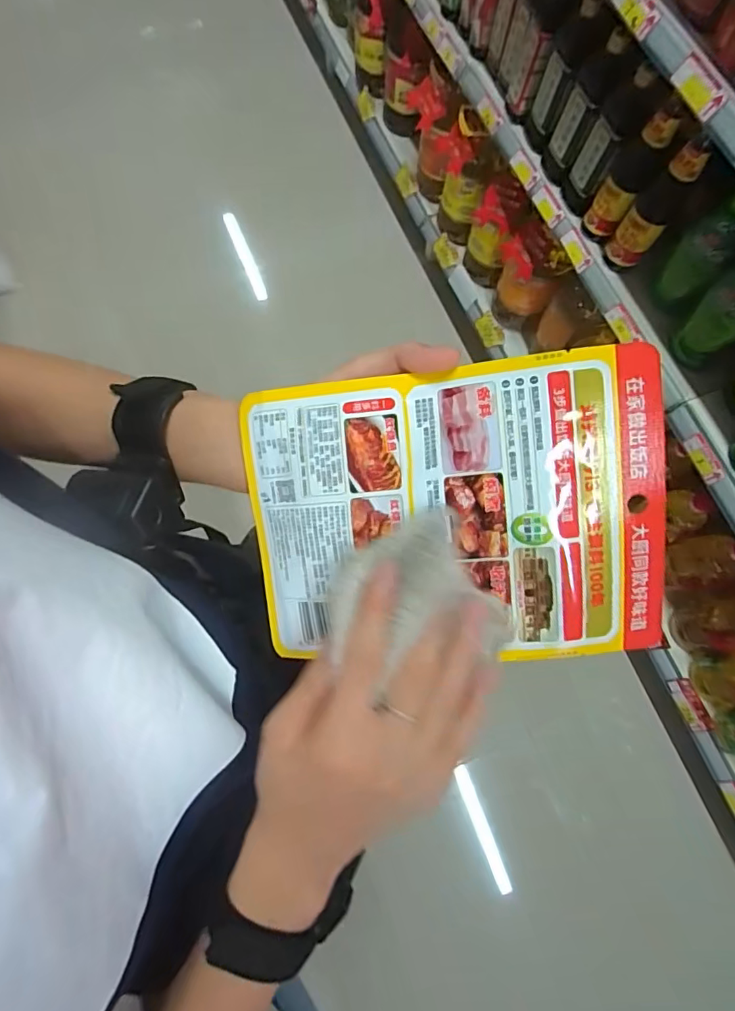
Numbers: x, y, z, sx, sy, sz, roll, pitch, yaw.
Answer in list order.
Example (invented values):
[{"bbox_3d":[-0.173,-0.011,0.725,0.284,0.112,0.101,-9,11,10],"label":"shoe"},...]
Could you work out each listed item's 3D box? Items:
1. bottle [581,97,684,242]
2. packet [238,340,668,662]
[{"bbox_3d":[0.483,-0.606,0.972,0.080,0.255,0.055,30,76,7],"label":"bottle"},{"bbox_3d":[0.039,0.006,0.265,0.205,0.017,0.143,-5,97,12],"label":"packet"}]

